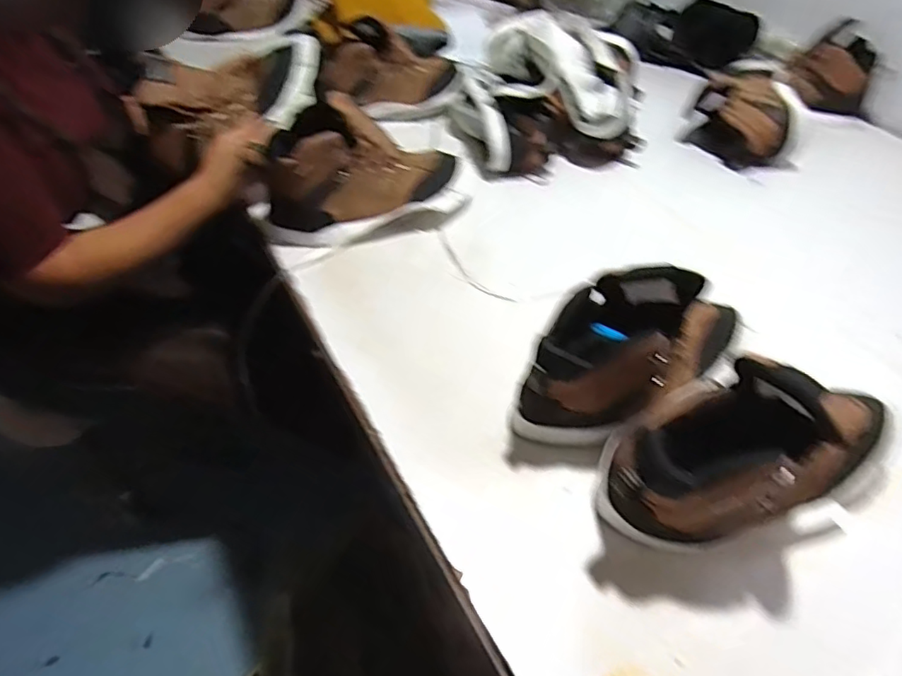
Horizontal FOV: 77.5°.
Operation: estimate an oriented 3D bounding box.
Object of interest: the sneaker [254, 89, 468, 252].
[{"bbox_3d":[-0.114,-0.228,0.753,0.293,0.140,0.120,-14,49,-18],"label":"sneaker"}]

